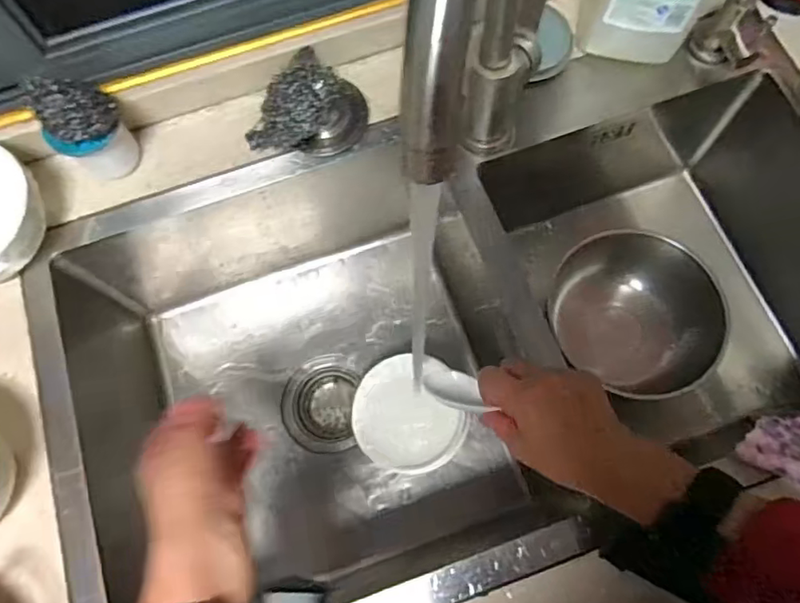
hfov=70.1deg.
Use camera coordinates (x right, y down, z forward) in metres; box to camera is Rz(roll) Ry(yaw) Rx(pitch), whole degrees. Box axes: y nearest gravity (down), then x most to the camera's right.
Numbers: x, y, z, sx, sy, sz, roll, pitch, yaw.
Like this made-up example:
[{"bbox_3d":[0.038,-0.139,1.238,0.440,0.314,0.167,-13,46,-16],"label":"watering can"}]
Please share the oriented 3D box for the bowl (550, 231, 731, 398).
[{"bbox_3d":[0.259,0.013,0.631,0.187,0.085,0.141,39,77,13],"label":"bowl"}]

